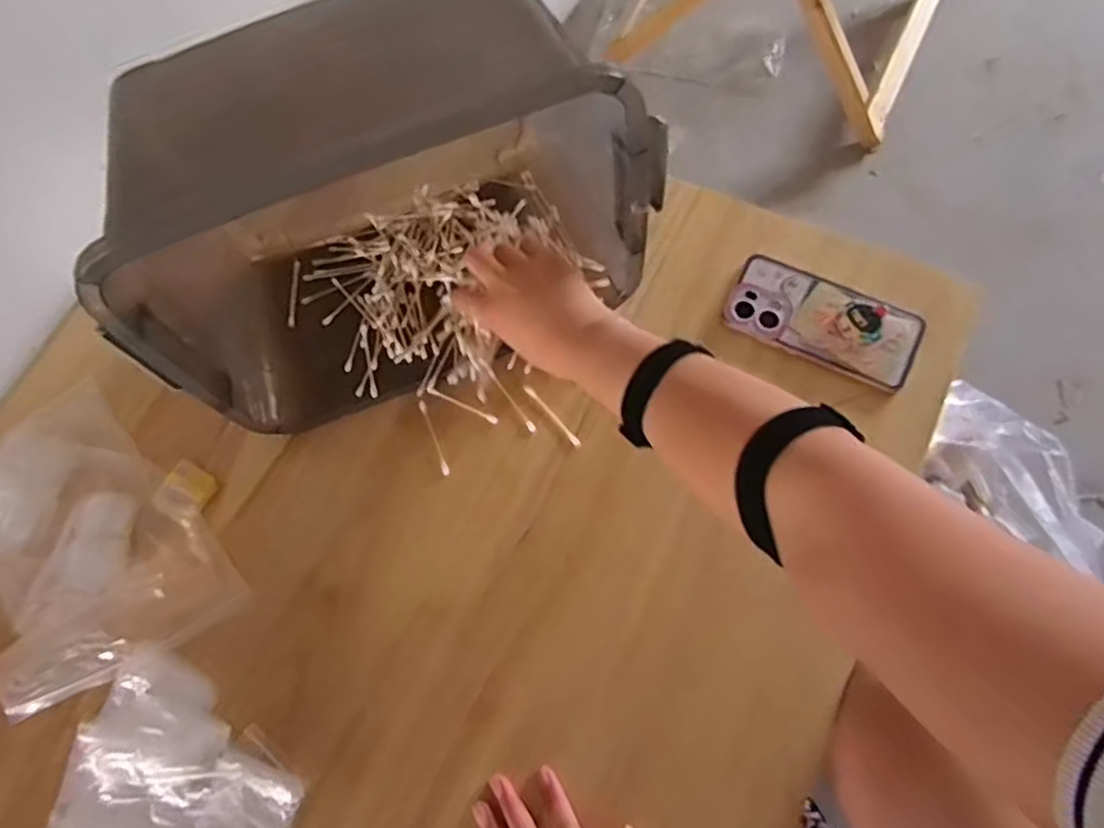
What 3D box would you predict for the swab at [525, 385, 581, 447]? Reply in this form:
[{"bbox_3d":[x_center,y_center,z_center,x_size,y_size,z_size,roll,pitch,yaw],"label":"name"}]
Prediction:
[{"bbox_3d":[0.000,0.001,0.580,0.007,0.004,0.072,-39,72,-9],"label":"swab"}]

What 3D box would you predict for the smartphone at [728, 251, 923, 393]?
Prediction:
[{"bbox_3d":[0.237,-0.083,0.577,0.159,0.017,0.078,26,82,14],"label":"smartphone"}]

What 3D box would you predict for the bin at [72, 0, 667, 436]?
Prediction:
[{"bbox_3d":[-0.121,-0.168,0.514,0.379,0.229,0.208,-22,70,-3],"label":"bin"}]

